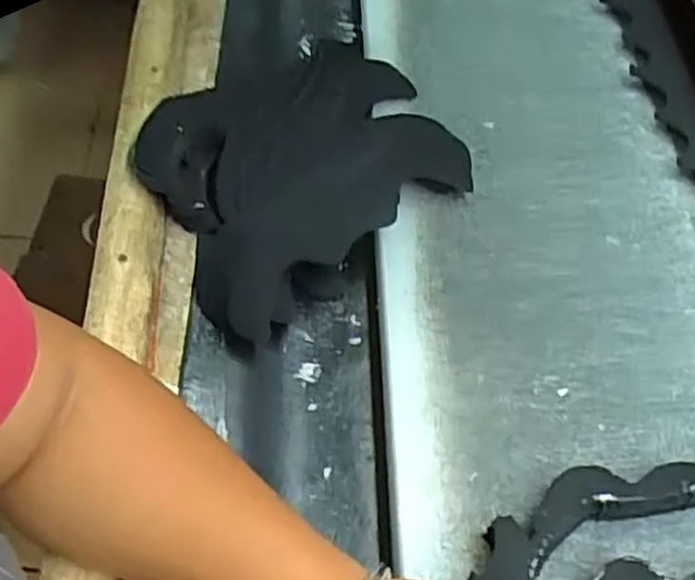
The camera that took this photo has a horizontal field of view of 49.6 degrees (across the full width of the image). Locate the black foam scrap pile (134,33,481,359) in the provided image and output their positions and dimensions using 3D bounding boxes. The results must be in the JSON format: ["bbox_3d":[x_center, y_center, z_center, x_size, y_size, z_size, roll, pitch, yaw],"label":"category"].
[{"bbox_3d":[-0.049,-0.106,0.595,0.248,0.048,0.214,-34,65,-24],"label":"black foam scrap pile"}]

